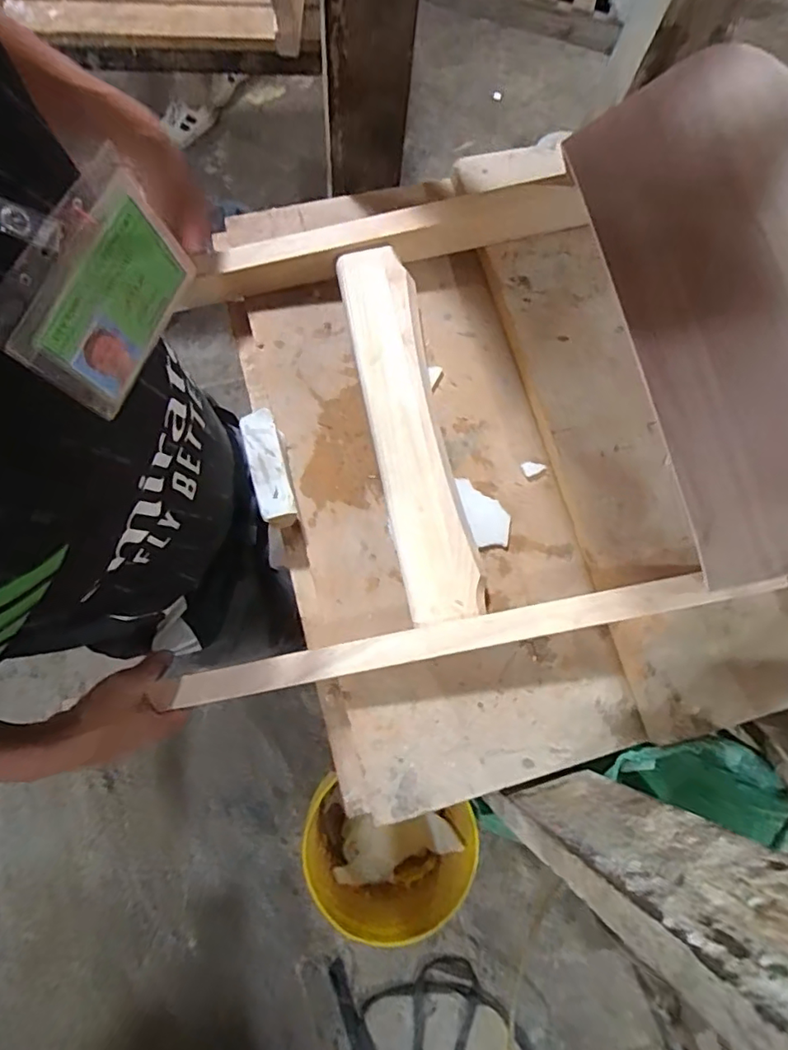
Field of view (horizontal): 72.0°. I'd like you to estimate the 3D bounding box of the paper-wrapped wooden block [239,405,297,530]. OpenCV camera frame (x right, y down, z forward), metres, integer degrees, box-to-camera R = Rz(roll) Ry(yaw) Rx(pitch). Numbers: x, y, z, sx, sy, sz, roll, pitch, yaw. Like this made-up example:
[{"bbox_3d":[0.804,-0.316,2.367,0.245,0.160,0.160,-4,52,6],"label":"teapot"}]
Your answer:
[{"bbox_3d":[-0.140,-0.061,0.610,0.041,0.058,0.121,-15,78,-7],"label":"paper-wrapped wooden block"}]

